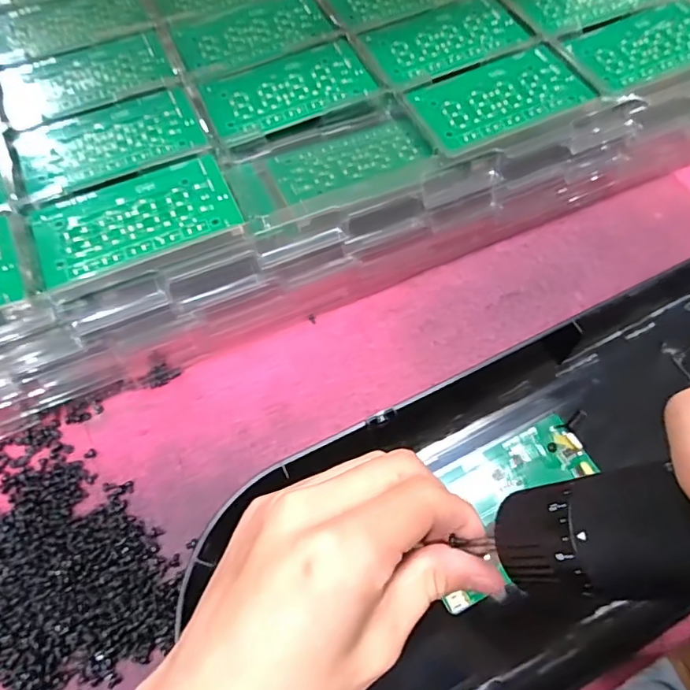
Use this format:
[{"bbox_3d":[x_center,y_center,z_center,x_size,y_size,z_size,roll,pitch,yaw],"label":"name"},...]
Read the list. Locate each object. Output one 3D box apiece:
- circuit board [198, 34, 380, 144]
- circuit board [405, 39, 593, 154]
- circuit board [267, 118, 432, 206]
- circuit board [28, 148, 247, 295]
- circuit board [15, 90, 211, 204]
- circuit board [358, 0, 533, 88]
[{"bbox_3d":[-0.038,-0.167,0.347,0.108,0.005,0.062,-23,65,-11],"label":"circuit board"},{"bbox_3d":[0.097,-0.159,0.337,0.108,0.004,0.061,-26,66,-10],"label":"circuit board"},{"bbox_3d":[0.001,-0.117,0.333,0.094,0.005,0.046,-23,65,-11],"label":"circuit board"},{"bbox_3d":[-0.115,-0.072,0.295,0.106,0.007,0.059,-22,65,-11],"label":"circuit board"},{"bbox_3d":[-0.142,-0.124,0.324,0.106,0.006,0.063,-23,65,-11],"label":"circuit board"},{"bbox_3d":[0.068,-0.215,0.371,0.108,0.005,0.065,-25,66,-10],"label":"circuit board"}]

